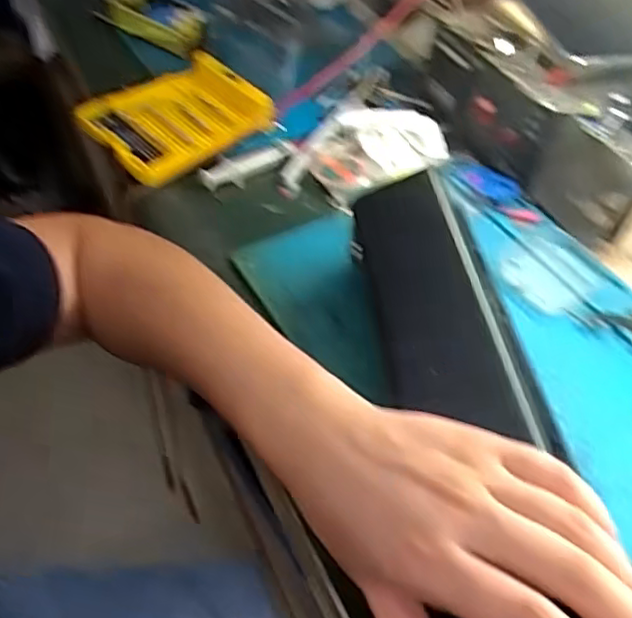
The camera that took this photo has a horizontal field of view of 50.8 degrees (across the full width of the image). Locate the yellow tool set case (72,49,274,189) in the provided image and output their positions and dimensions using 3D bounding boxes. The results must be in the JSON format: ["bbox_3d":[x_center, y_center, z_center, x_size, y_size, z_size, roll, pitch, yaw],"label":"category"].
[{"bbox_3d":[-0.119,-0.169,0.578,0.135,0.030,0.119,-33,58,-29],"label":"yellow tool set case"}]

